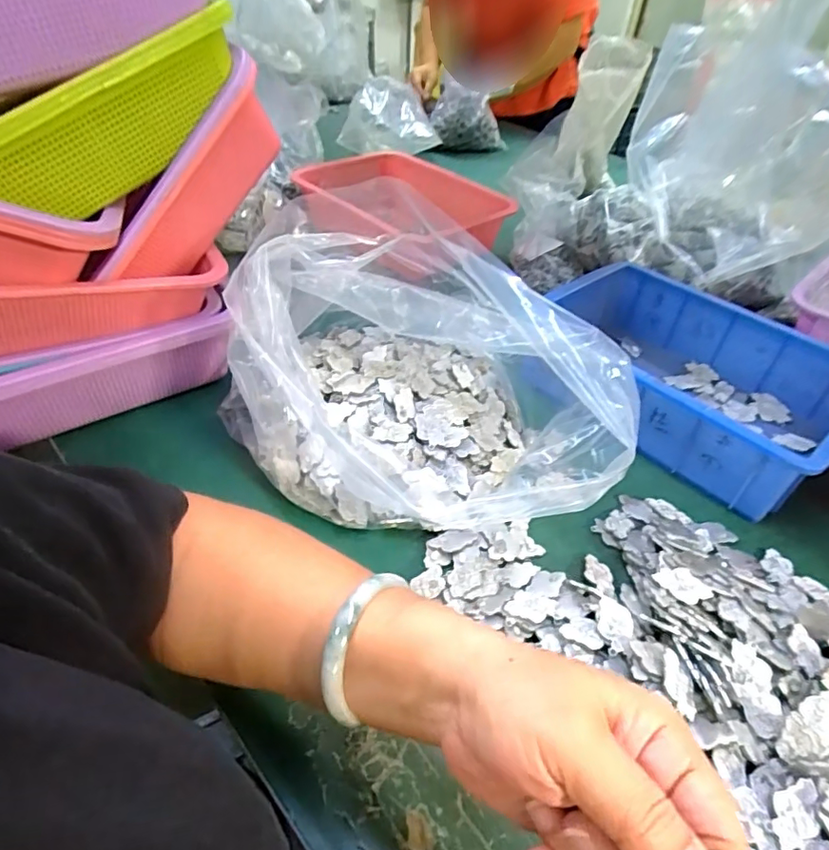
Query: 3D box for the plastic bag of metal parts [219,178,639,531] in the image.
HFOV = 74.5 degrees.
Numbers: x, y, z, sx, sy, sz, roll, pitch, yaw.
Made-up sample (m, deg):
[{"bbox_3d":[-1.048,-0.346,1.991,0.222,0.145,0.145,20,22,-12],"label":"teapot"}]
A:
[{"bbox_3d":[0.004,-0.059,0.467,0.326,0.160,0.243,13,43,8],"label":"plastic bag of metal parts"}]

